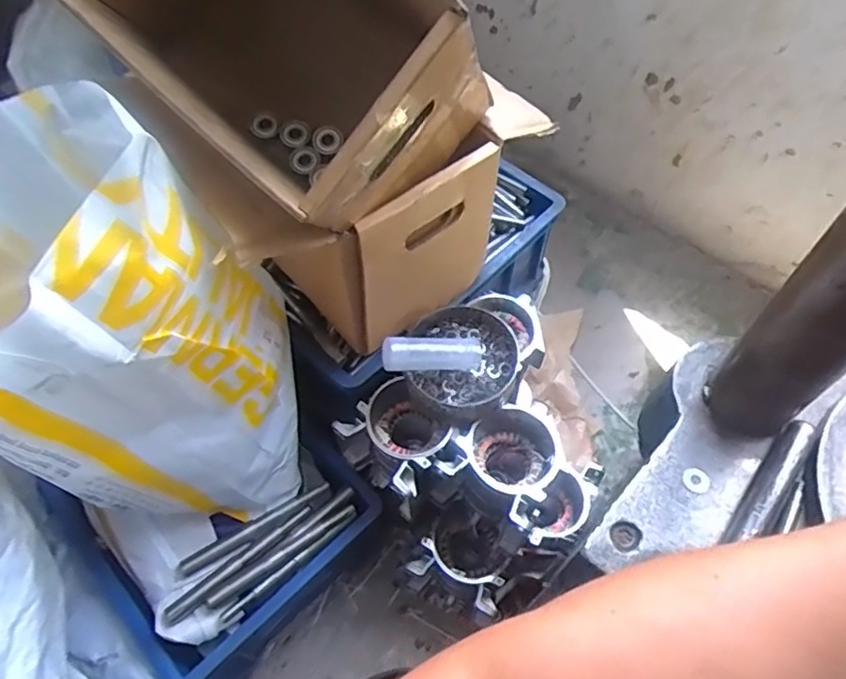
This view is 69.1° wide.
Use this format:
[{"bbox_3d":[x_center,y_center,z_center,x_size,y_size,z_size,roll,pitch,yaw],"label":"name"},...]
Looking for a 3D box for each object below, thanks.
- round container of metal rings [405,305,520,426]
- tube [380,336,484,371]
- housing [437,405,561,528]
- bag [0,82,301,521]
[{"bbox_3d":[0.044,0.028,0.688,0.124,0.049,0.136,34,64,19],"label":"round container of metal rings"},{"bbox_3d":[0.011,0.014,0.659,0.117,0.029,0.037,0,54,-30],"label":"tube"},{"bbox_3d":[0.096,0.141,0.697,0.104,0.108,0.126,30,62,18],"label":"housing"},{"bbox_3d":[-0.278,0.016,0.574,0.273,0.404,0.232,-9,58,-6],"label":"bag"}]

